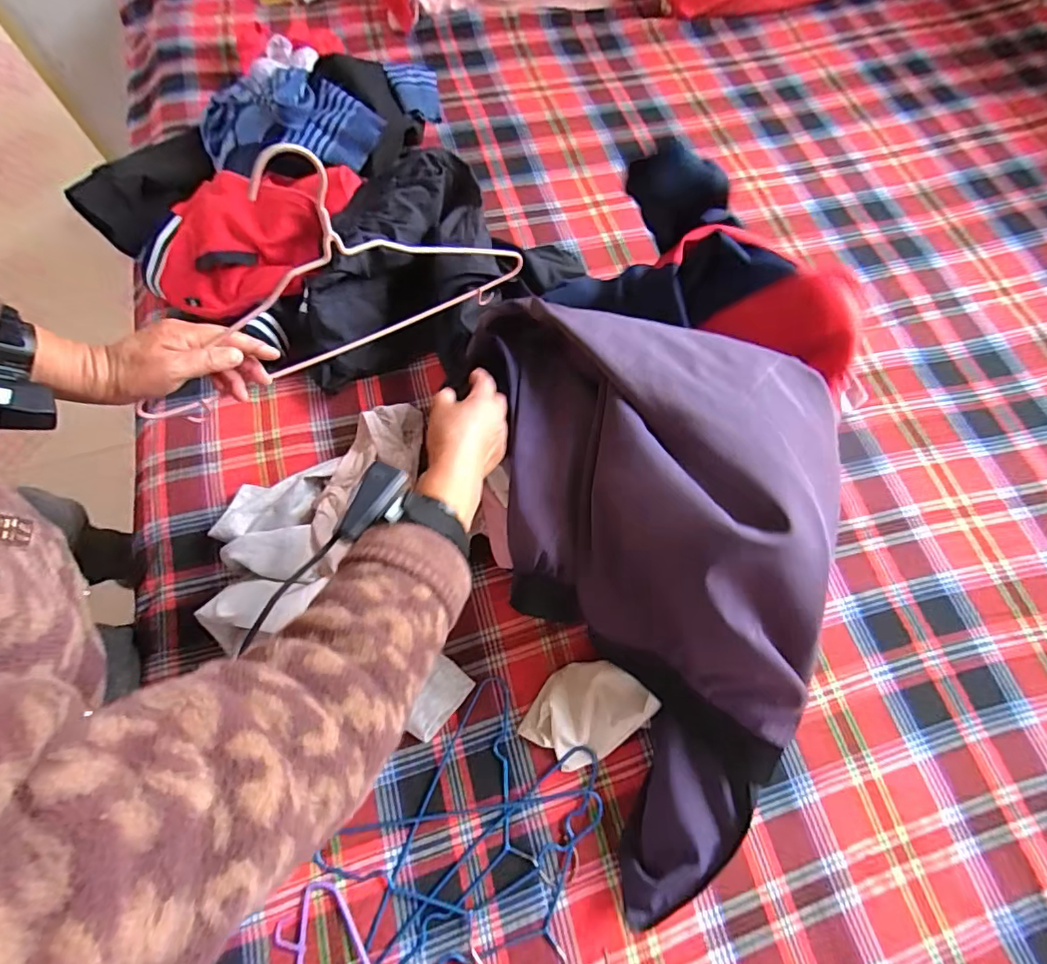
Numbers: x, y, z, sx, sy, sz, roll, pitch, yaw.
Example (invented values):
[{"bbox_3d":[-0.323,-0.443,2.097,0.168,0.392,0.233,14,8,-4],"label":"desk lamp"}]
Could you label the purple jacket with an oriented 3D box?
[{"bbox_3d":[0.136,0.076,0.515,0.286,0.207,0.587,-7,68,-3],"label":"purple jacket"}]

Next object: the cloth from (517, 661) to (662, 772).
[{"bbox_3d":[0.065,0.249,0.560,0.123,0.049,0.093,-40,73,-14],"label":"cloth"}]

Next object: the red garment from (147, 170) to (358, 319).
[{"bbox_3d":[-0.395,-0.337,0.722,0.308,0.096,0.188,5,68,2],"label":"red garment"}]

